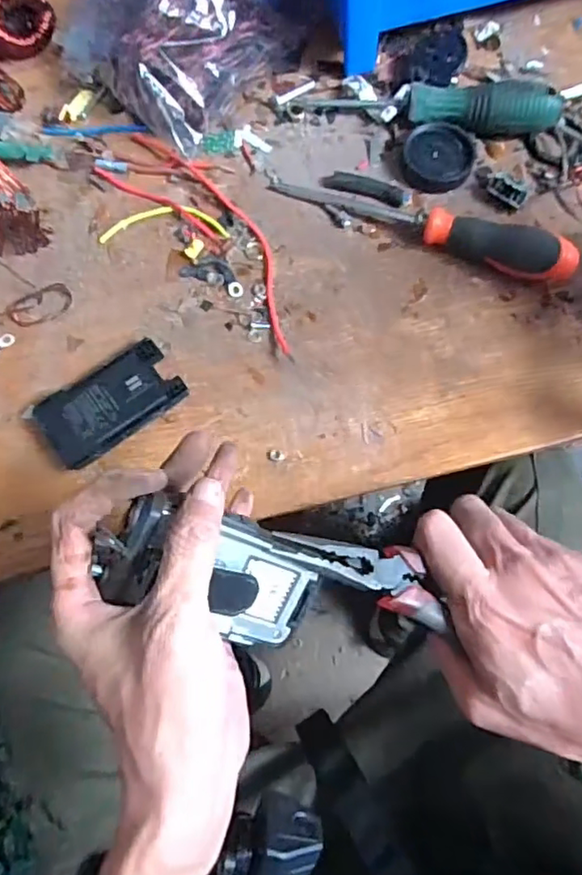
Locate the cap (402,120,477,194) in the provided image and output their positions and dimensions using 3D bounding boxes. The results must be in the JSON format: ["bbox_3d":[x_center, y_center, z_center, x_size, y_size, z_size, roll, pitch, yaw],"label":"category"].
[{"bbox_3d":[0.110,-0.206,0.430,0.055,0.016,0.045,-13,77,-2],"label":"cap"}]

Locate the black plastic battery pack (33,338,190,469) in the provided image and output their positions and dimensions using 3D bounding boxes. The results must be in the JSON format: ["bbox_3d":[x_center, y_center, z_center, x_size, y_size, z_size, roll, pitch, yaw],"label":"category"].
[{"bbox_3d":[-0.117,-0.021,0.382,0.089,0.023,0.052,-37,74,-11],"label":"black plastic battery pack"}]

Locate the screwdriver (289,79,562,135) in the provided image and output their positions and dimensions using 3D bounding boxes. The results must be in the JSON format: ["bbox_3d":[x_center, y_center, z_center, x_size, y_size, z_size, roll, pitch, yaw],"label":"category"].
[{"bbox_3d":[0.099,-0.246,0.431,0.192,0.036,0.027,7,71,4],"label":"screwdriver"}]

